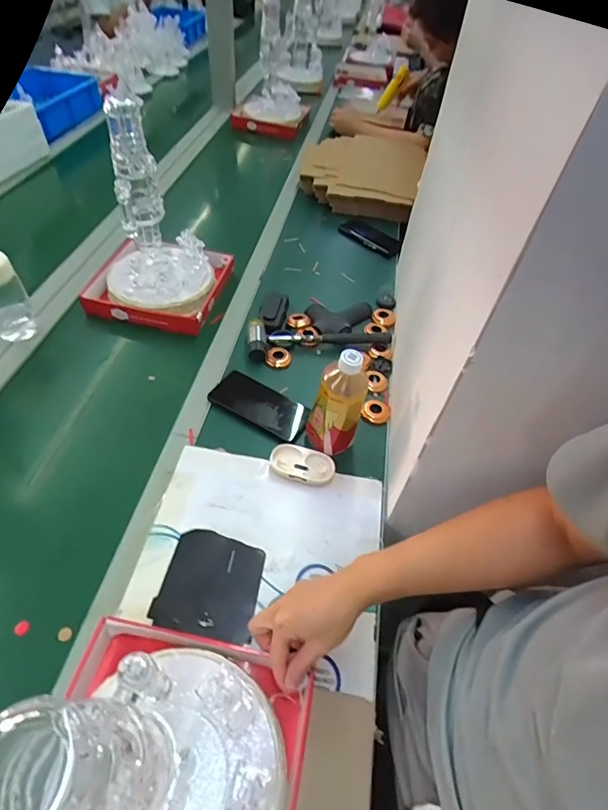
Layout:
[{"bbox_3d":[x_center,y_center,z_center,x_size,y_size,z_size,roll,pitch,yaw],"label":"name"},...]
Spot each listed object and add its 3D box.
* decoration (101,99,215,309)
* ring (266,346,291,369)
[{"bbox_3d":[-0.268,-0.336,0.779,0.182,0.298,0.150,-4,50,-10],"label":"decoration"},{"bbox_3d":[-0.047,-0.087,0.812,0.042,0.016,0.043,3,49,-4],"label":"ring"}]

